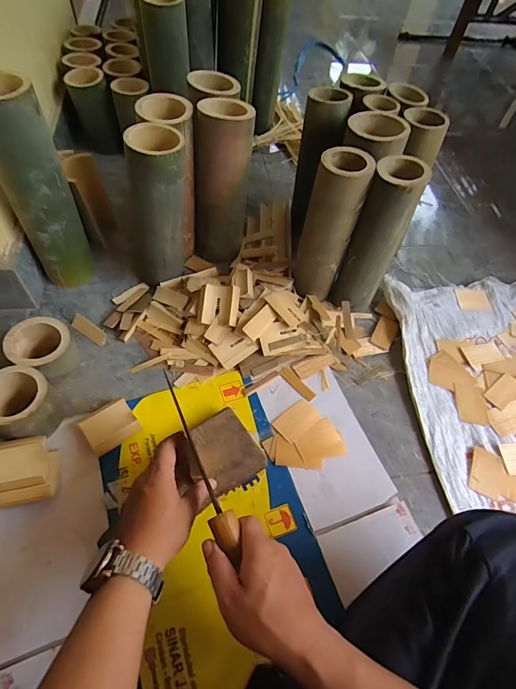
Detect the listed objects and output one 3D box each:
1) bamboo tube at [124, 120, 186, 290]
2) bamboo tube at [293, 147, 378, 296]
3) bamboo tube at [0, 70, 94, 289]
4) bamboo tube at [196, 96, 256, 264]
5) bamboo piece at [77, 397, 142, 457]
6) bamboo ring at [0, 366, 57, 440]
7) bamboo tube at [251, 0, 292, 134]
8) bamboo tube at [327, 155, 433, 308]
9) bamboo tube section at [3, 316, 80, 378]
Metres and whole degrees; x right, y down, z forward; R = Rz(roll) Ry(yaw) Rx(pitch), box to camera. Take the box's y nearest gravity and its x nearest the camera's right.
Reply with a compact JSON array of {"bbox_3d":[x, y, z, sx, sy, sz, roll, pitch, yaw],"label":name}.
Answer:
[{"bbox_3d":[-0.167,-0.224,0.649,0.101,0.258,0.085,-1,57,-7],"label":"bamboo tube"},{"bbox_3d":[0.120,-0.192,0.653,0.078,0.248,0.068,24,58,10],"label":"bamboo tube"},{"bbox_3d":[-0.352,-0.239,0.620,0.092,0.314,0.088,-28,64,-22],"label":"bamboo tube"},{"bbox_3d":[-0.067,-0.280,0.700,0.106,0.266,0.087,-1,57,-7],"label":"bamboo tube"},{"bbox_3d":[-0.219,0.122,0.571,0.072,0.031,0.057,-33,66,-24],"label":"bamboo piece"},{"bbox_3d":[-0.338,0.091,0.553,0.085,0.081,0.091,3,56,-4],"label":"bamboo ring"},{"bbox_3d":[0.028,-0.673,0.930,0.071,0.286,0.061,7,56,-1],"label":"bamboo tube"},{"bbox_3d":[0.205,-0.174,0.674,0.078,0.275,0.090,32,59,15],"label":"bamboo tube"},{"bbox_3d":[-0.334,0.011,0.601,0.090,0.084,0.085,3,56,-4],"label":"bamboo tube section"}]

